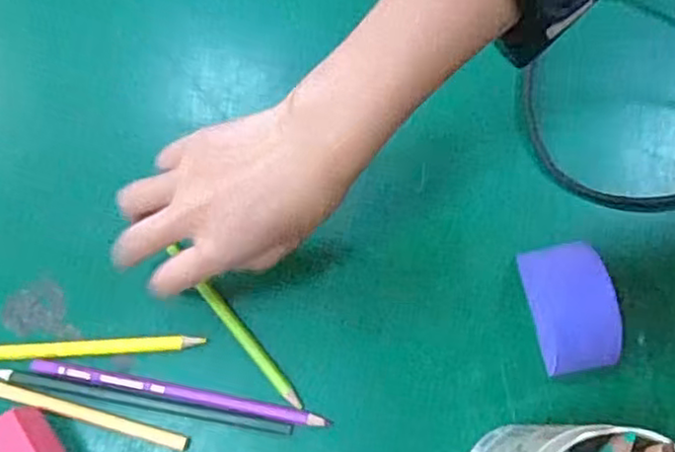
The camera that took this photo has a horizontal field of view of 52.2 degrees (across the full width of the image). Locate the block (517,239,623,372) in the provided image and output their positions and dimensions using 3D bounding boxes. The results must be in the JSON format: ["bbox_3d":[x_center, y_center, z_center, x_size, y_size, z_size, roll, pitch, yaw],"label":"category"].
[{"bbox_3d":[0.130,0.045,0.384,0.041,0.023,0.070,-9,74,-1],"label":"block"}]

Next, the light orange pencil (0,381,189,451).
[{"bbox_3d":[-0.161,0.100,0.384,0.160,0.004,0.009,15,75,6],"label":"light orange pencil"}]

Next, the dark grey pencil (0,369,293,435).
[{"bbox_3d":[-0.108,0.097,0.383,0.167,0.004,0.007,10,74,4],"label":"dark grey pencil"}]

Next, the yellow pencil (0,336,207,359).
[{"bbox_3d":[-0.156,0.070,0.391,0.157,0.005,0.008,-3,74,1],"label":"yellow pencil"}]

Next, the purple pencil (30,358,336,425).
[{"bbox_3d":[-0.089,0.092,0.384,0.168,0.004,0.009,10,74,4],"label":"purple pencil"}]

